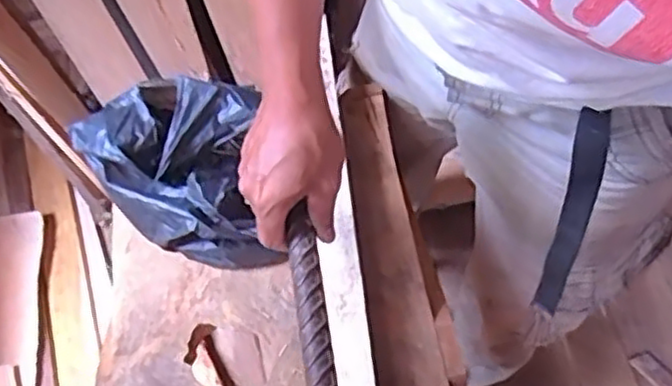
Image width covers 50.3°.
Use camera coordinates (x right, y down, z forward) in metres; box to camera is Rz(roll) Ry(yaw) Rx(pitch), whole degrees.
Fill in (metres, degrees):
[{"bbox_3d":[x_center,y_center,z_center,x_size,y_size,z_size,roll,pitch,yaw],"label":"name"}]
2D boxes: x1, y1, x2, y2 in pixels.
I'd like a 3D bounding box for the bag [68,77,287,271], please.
[{"bbox_3d":[-0.153,-0.023,0.693,0.187,0.098,0.177,-9,59,-3],"label":"bag"}]

